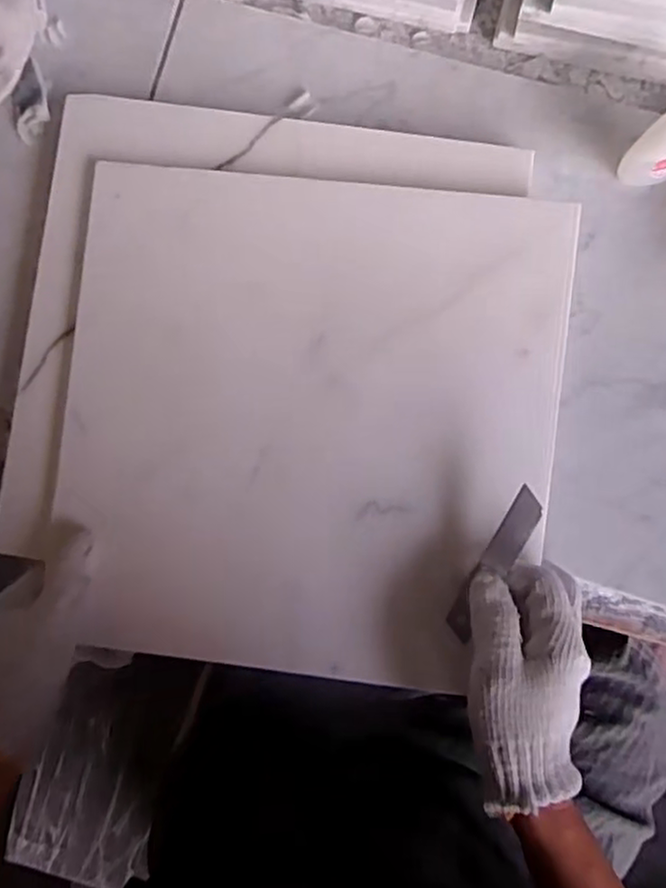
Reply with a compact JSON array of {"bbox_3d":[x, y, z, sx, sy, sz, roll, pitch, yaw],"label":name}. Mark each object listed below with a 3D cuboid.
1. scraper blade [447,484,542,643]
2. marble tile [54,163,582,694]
[{"bbox_3d":[0.093,0.070,0.400,0.017,0.007,0.099,31,111,19],"label":"scraper blade"},{"bbox_3d":[-0.018,-0.013,0.425,0.297,0.018,0.299,6,88,7],"label":"marble tile"}]

